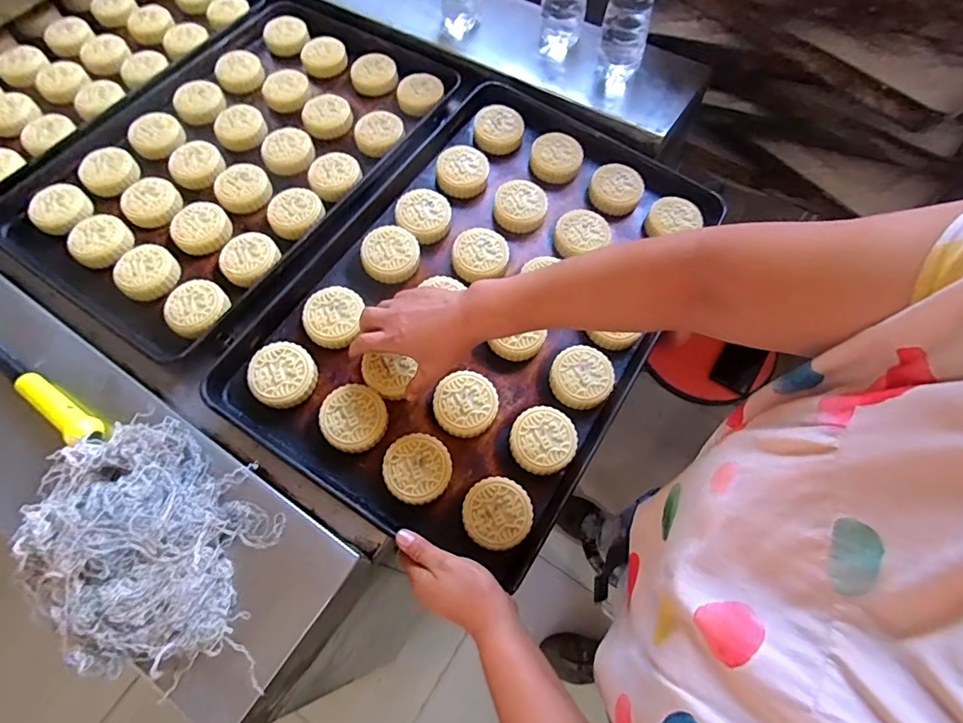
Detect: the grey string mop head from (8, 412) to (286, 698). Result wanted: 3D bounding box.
[{"bbox_3d":[-0.301,0.152,0.447,0.235,0.066,0.162,36,72,18],"label":"grey string mop head"}]

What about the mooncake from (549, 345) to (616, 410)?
[{"bbox_3d":[0.118,0.018,0.585,0.070,0.024,0.069,-1,65,3],"label":"mooncake"}]

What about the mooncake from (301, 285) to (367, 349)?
[{"bbox_3d":[-0.175,-0.053,0.593,0.065,0.026,0.072,9,66,7],"label":"mooncake"}]

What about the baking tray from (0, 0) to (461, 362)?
[{"bbox_3d":[-0.355,-0.309,0.731,0.421,0.040,0.595,30,70,16],"label":"baking tray"}]

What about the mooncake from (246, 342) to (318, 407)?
[{"bbox_3d":[-0.223,0.016,0.562,0.066,0.029,0.070,-1,65,3],"label":"mooncake"}]

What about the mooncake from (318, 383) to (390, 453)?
[{"bbox_3d":[-0.139,0.061,0.544,0.070,0.022,0.069,-20,65,-6],"label":"mooncake"}]

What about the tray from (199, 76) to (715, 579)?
[{"bbox_3d":[0.007,-0.090,0.625,0.403,0.070,0.585,29,70,16],"label":"tray"}]

